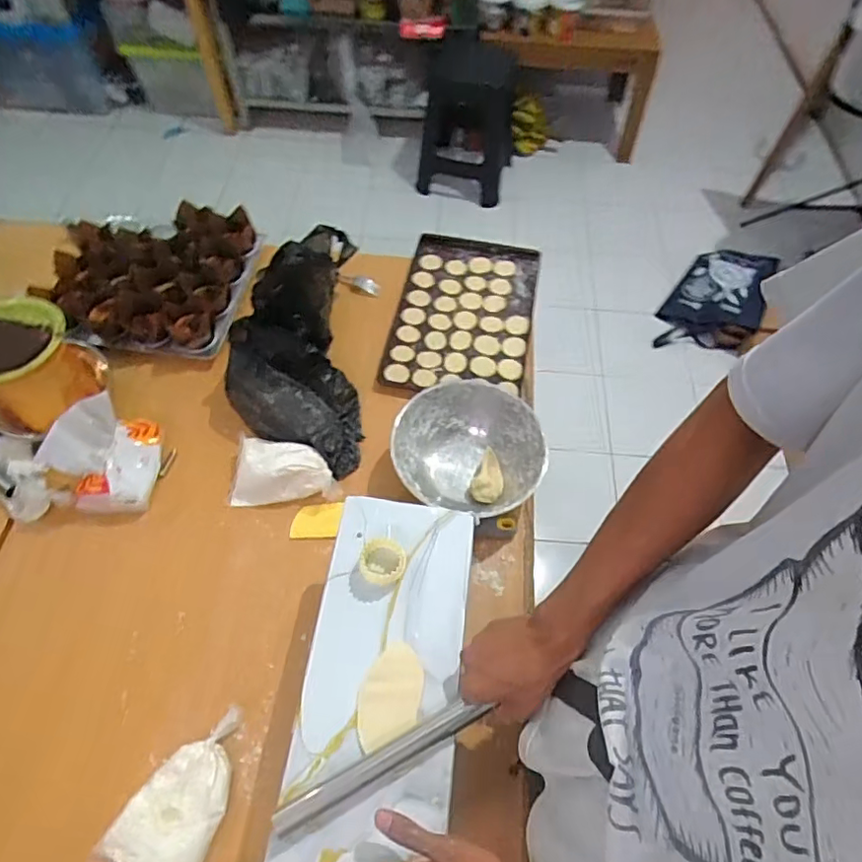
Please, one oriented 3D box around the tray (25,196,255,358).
[{"bbox_3d":[-0.502,-0.270,0.956,0.334,0.078,0.278,8,59,2],"label":"tray"}]

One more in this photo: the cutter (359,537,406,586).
[{"bbox_3d":[-0.054,0.143,0.623,0.052,0.016,0.052,1,59,-2],"label":"cutter"}]

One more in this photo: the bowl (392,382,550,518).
[{"bbox_3d":[0.056,0.026,0.824,0.216,0.070,0.192,14,60,6],"label":"bowl"}]

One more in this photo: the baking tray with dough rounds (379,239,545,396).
[{"bbox_3d":[0.062,-0.211,1.020,0.241,0.030,0.375,11,59,4],"label":"baking tray with dough rounds"}]

